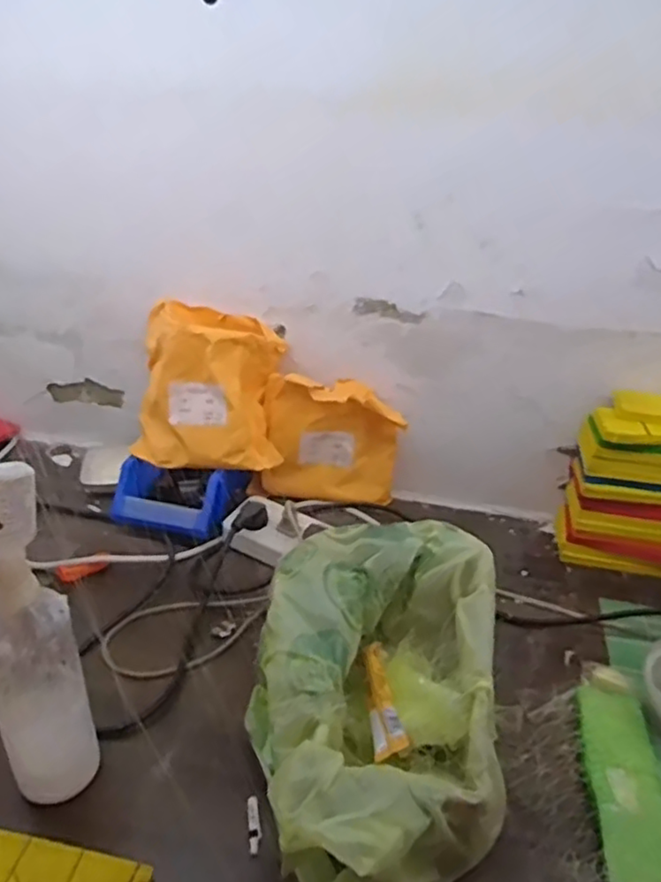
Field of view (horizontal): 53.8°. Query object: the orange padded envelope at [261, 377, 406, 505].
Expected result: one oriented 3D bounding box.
[{"bbox_3d":[0.000,0.002,0.821,0.171,0.167,0.047,6,27,1],"label":"orange padded envelope"}]

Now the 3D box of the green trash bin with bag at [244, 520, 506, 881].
[{"bbox_3d":[0.043,0.205,0.544,0.203,0.122,0.313,7,31,4],"label":"green trash bin with bag"}]

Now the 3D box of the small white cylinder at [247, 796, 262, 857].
[{"bbox_3d":[-0.060,0.297,0.507,0.009,0.009,0.043,-2,31,-10],"label":"small white cylinder"}]

